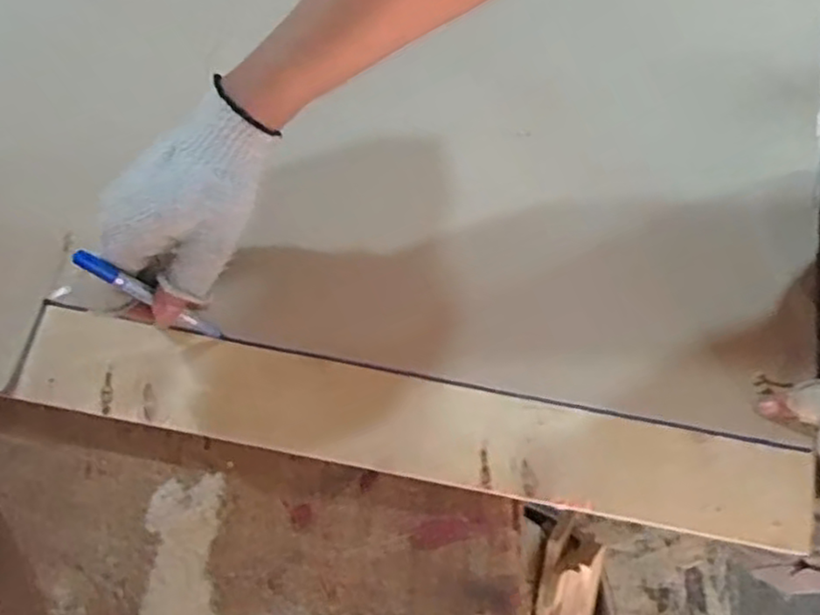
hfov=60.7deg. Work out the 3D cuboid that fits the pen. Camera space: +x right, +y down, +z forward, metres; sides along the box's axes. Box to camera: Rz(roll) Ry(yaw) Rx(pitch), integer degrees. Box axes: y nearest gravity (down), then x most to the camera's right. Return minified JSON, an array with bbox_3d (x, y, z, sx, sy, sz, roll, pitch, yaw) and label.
[{"bbox_3d":[-0.159,-0.006,0.434,0.010,0.112,0.009,15,74,39],"label":"pen"}]

